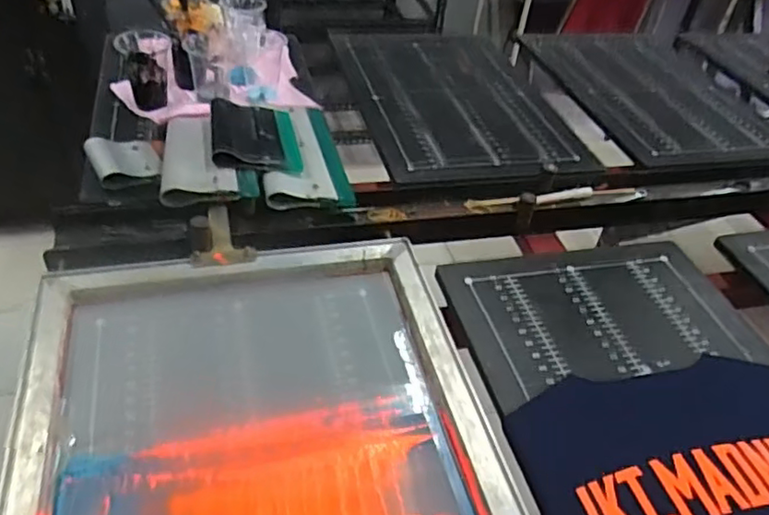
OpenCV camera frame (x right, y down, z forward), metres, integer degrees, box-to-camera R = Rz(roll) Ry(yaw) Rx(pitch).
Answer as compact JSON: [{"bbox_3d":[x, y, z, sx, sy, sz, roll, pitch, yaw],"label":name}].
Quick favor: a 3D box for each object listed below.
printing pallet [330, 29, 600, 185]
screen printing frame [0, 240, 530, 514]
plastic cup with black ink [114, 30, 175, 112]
[{"bbox_3d":[0.145,-0.320,1.260,0.405,0.028,0.599,-6,42,-15],"label":"printing pallet"},{"bbox_3d":[-0.104,0.226,0.584,0.450,0.043,0.641,-6,42,-15],"label":"screen printing frame"},{"bbox_3d":[-0.411,-0.316,1.077,0.081,0.127,0.090,7,41,-1],"label":"plastic cup with black ink"}]

